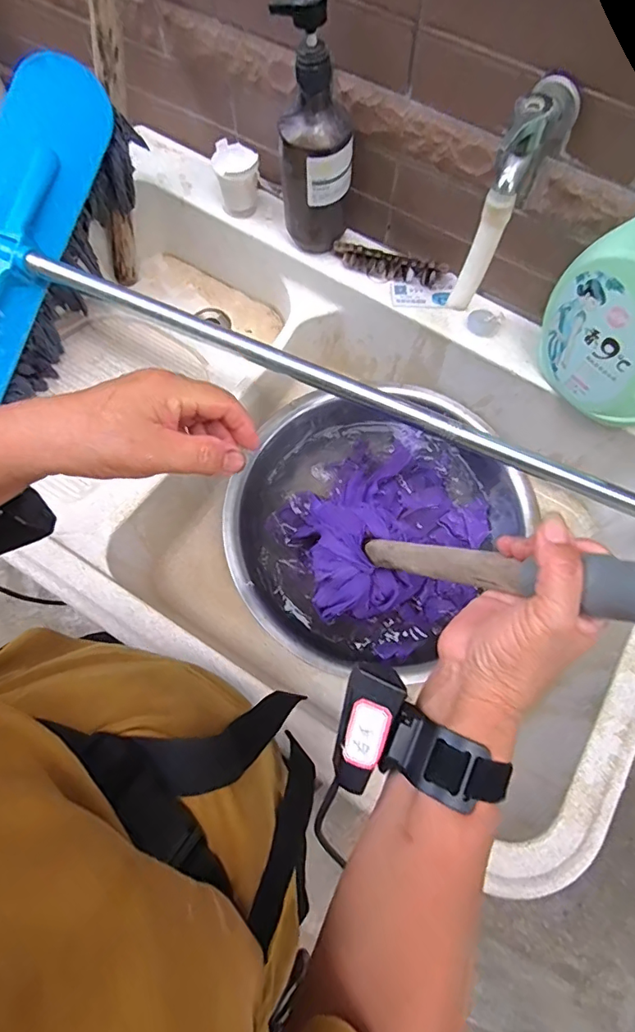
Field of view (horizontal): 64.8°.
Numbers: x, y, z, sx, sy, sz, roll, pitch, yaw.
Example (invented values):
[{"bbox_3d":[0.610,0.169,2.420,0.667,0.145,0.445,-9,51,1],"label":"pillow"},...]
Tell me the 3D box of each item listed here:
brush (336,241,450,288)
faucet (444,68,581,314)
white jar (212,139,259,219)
[{"bbox_3d":[0.093,-0.331,0.658,0.148,0.027,0.028,17,73,5],"label":"brush"},{"bbox_3d":[0.181,-0.304,0.467,0.040,0.149,0.157,28,75,8],"label":"faucet"},{"bbox_3d":[-0.106,-0.448,0.670,0.058,0.064,0.058,0,73,0],"label":"white jar"}]

